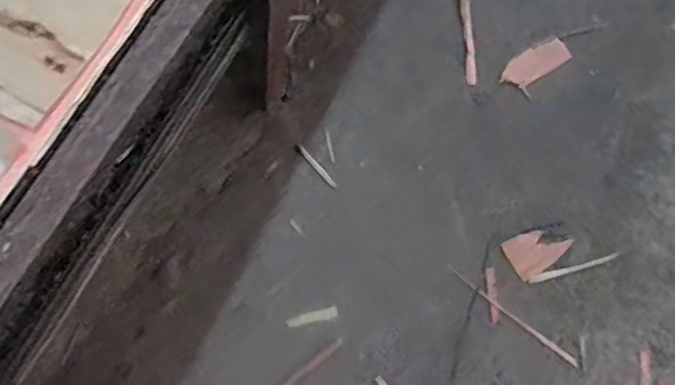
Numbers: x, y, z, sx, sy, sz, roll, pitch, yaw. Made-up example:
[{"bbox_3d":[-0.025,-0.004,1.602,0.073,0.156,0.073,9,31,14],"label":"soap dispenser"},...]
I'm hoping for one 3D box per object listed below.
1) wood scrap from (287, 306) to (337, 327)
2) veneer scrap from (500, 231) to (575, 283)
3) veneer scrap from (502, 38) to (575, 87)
[{"bbox_3d":[-0.058,0.289,1.467,0.117,0.007,0.026,-8,71,-11],"label":"wood scrap"},{"bbox_3d":[0.499,0.138,1.580,0.148,0.007,0.107,-35,86,1],"label":"veneer scrap"},{"bbox_3d":[0.548,-0.360,1.751,0.199,0.029,0.085,-30,76,-17],"label":"veneer scrap"}]

